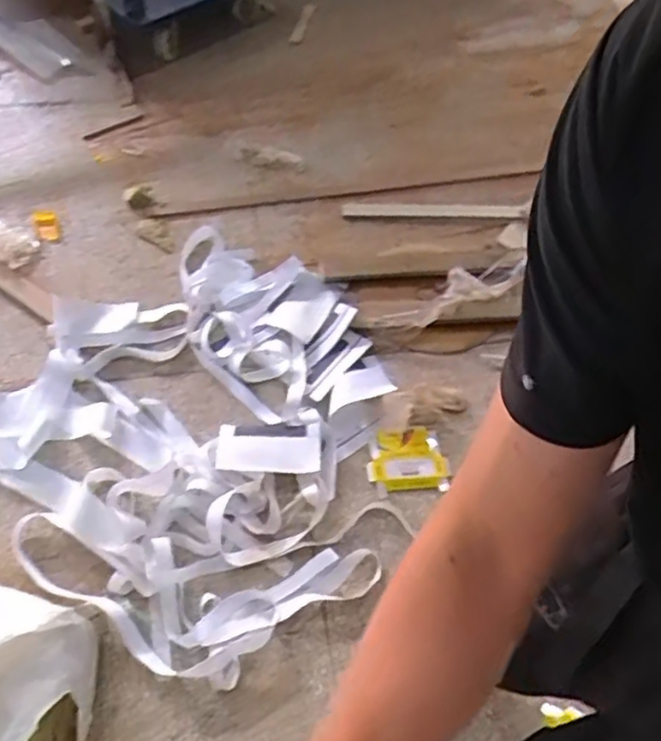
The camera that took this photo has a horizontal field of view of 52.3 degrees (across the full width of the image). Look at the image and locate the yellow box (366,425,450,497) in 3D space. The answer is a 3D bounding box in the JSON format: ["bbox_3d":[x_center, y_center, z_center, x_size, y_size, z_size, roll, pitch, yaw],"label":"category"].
[{"bbox_3d":[0.184,0.219,1.669,0.196,0.026,0.166,-8,56,-11],"label":"yellow box"}]

